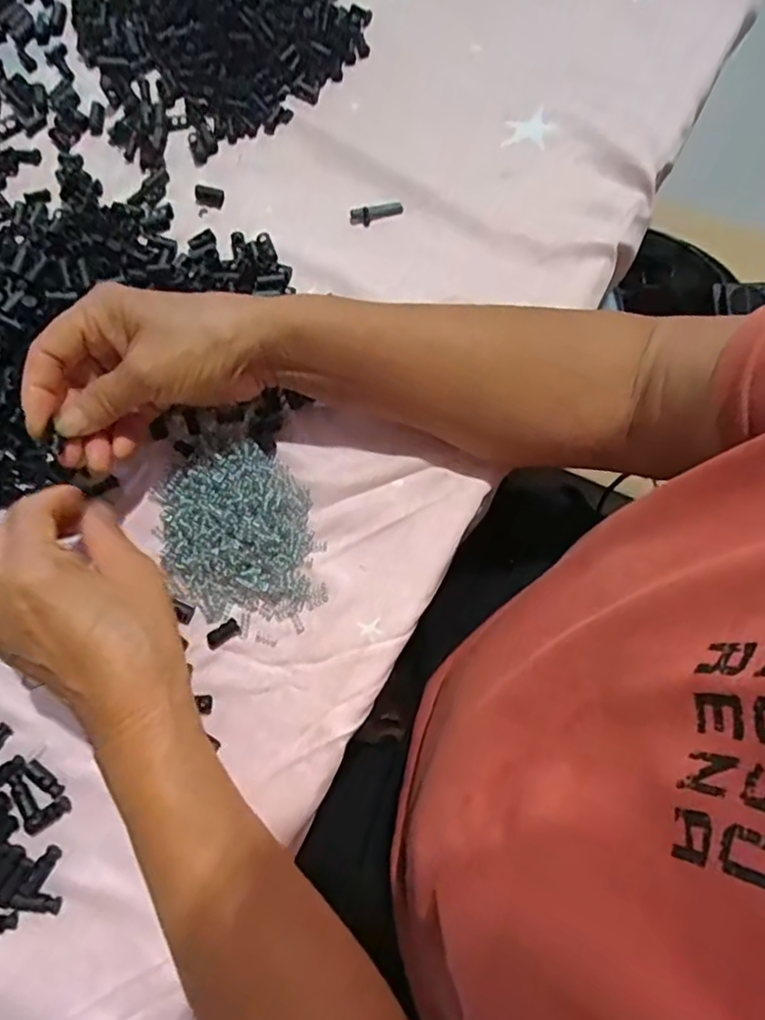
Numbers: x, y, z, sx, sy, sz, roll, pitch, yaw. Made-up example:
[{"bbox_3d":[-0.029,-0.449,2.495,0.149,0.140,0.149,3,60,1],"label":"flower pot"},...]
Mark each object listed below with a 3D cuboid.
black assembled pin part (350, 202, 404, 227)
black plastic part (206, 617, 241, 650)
[{"bbox_3d":[-0.004,-0.202,0.422,0.037,0.007,0.012,-13,80,-3],"label":"black assembled pin part"},{"bbox_3d":[-0.095,0.073,0.367,0.021,0.005,0.010,-34,82,-6],"label":"black plastic part"}]

